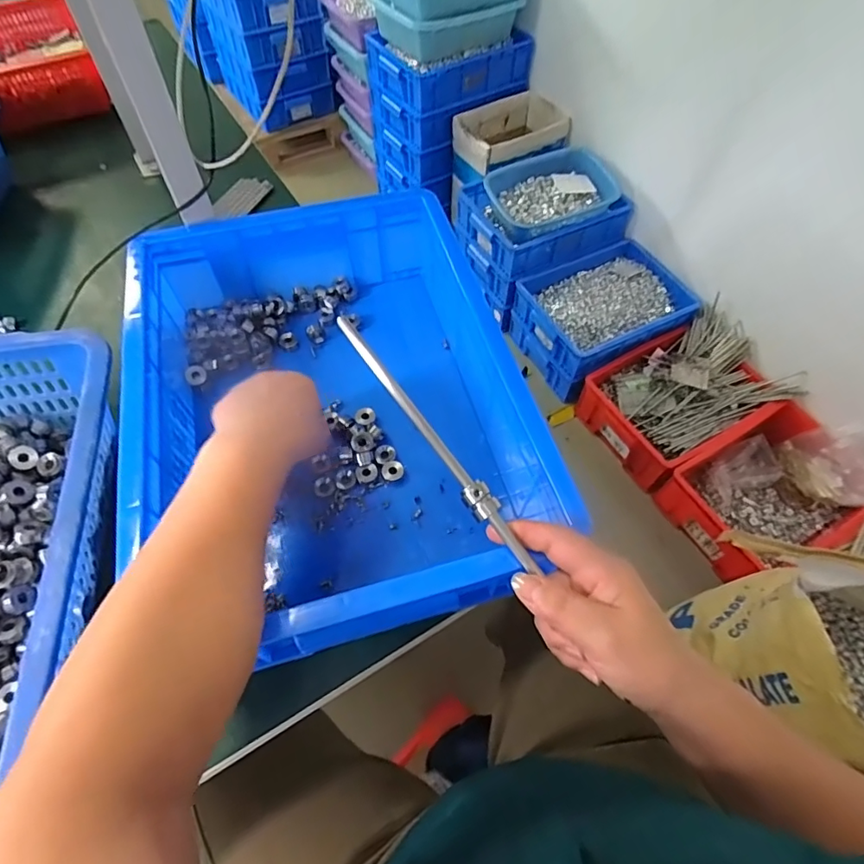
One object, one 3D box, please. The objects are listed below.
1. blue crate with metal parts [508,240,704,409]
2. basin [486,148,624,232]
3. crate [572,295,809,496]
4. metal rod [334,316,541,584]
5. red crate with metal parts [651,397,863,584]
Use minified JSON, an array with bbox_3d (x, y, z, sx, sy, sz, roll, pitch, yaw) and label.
[{"bbox_3d":[0.484,-0.344,1.497,0.460,0.163,0.349,-28,63,-18],"label":"blue crate with metal parts"},{"bbox_3d":[0.332,-0.696,1.476,0.357,0.091,0.252,-24,62,-16],"label":"basin"},{"bbox_3d":[0.666,-0.108,1.355,0.495,0.199,0.332,-27,62,-17],"label":"crate"},{"bbox_3d":[0.001,0.006,0.338,0.015,0.010,0.207,-35,81,-21],"label":"metal rod"},{"bbox_3d":[0.805,0.129,1.201,0.449,0.218,0.320,-23,61,-15],"label":"red crate with metal parts"}]

